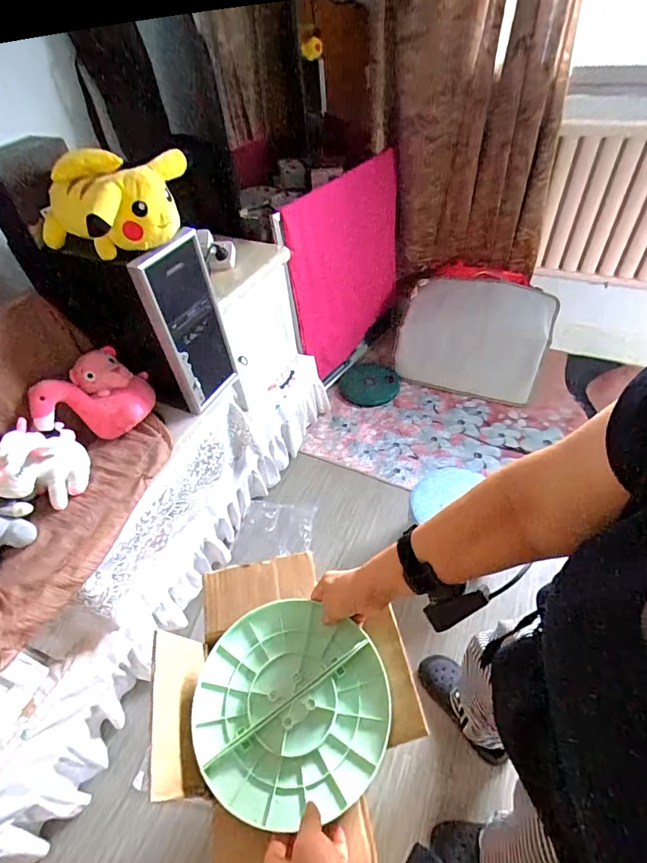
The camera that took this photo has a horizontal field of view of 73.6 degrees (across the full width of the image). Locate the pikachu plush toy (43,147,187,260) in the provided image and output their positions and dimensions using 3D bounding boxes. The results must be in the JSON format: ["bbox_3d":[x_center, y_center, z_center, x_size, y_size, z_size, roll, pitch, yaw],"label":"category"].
[{"bbox_3d":[-0.418,-0.474,0.872,0.253,0.148,0.233,27,57,26],"label":"pikachu plush toy"}]

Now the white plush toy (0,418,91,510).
[{"bbox_3d":[-0.609,0.058,0.922,0.147,0.169,0.152,-3,49,4],"label":"white plush toy"}]

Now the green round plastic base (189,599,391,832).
[{"bbox_3d":[-0.040,0.322,0.513,0.221,0.024,0.214,-2,47,2],"label":"green round plastic base"}]

